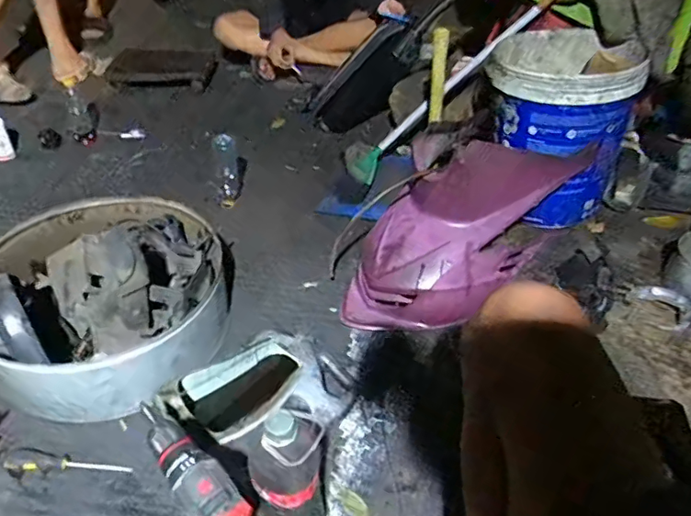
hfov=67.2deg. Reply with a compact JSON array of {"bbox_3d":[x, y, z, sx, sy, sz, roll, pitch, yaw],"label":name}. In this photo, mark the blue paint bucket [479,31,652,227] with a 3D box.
[{"bbox_3d":[0.462,-0.313,1.190,0.326,0.335,0.304,1,40,-1],"label":"blue paint bucket"}]

